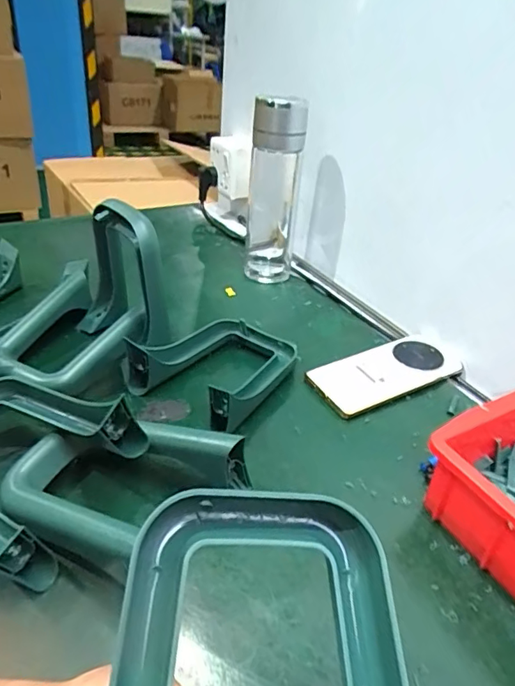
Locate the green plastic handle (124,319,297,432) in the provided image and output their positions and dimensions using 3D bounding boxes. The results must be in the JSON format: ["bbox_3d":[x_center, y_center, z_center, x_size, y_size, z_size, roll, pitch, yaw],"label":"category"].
[{"bbox_3d":[-0.040,0.017,0.522,0.131,0.046,0.157,23,38,25],"label":"green plastic handle"}]

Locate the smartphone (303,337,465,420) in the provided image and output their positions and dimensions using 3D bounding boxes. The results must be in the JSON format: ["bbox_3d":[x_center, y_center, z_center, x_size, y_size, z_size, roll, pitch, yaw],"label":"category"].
[{"bbox_3d":[0.140,0.030,0.545,0.160,0.009,0.072,-17,45,-22],"label":"smartphone"}]

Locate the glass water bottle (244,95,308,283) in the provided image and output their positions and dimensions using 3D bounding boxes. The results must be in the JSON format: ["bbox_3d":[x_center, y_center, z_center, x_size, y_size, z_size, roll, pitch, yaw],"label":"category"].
[{"bbox_3d":[0.023,-0.213,0.702,0.067,0.239,0.073,5,33,-2],"label":"glass water bottle"}]

